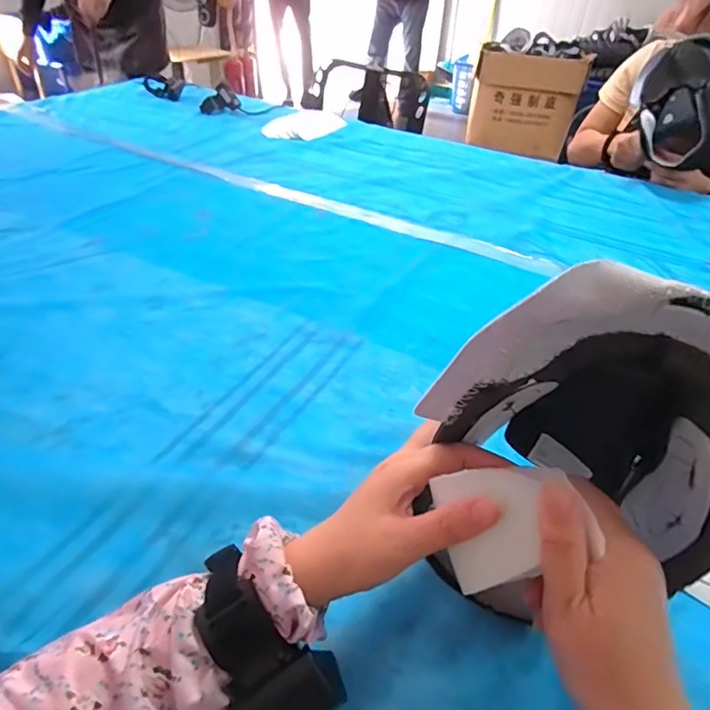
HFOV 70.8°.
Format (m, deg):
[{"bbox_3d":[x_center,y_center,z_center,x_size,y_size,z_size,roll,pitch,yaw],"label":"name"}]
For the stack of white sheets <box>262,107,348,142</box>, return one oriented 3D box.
[{"bbox_3d":[-0.114,-0.551,1.200,0.133,0.020,0.212,28,46,25],"label":"stack of white sheets"}]

